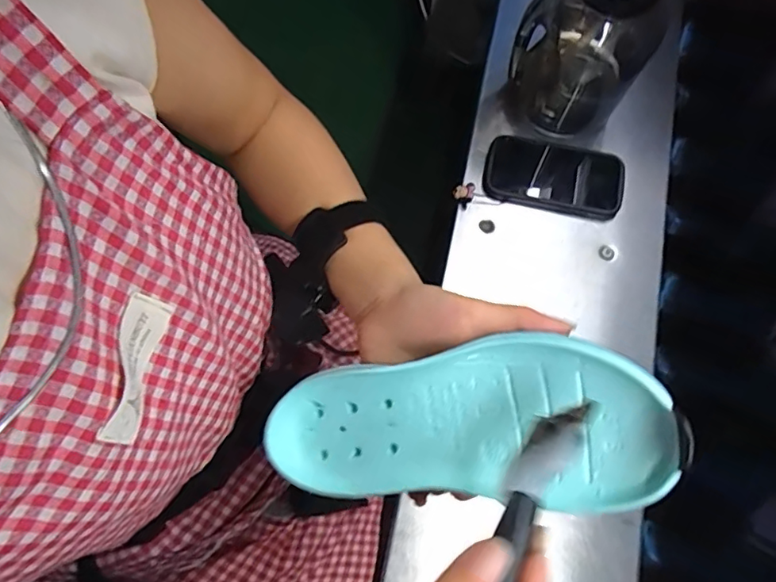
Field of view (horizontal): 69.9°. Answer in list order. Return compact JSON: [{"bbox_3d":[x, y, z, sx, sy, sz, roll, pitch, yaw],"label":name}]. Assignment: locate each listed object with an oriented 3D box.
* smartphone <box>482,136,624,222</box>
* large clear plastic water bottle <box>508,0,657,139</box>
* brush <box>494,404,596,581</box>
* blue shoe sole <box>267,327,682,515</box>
[{"bbox_3d":[0.194,-0.135,0.653,0.156,0.022,0.085,13,72,2],"label":"smartphone"},{"bbox_3d":[0.209,-0.276,0.588,0.123,0.225,0.119,32,74,8],"label":"large clear plastic water bottle"},{"bbox_3d":[0.042,0.115,0.206,0.016,0.019,0.159,29,56,7],"label":"brush"},{"bbox_3d":[0.034,0.069,0.293,0.203,0.029,0.080,-9,70,22],"label":"blue shoe sole"}]

